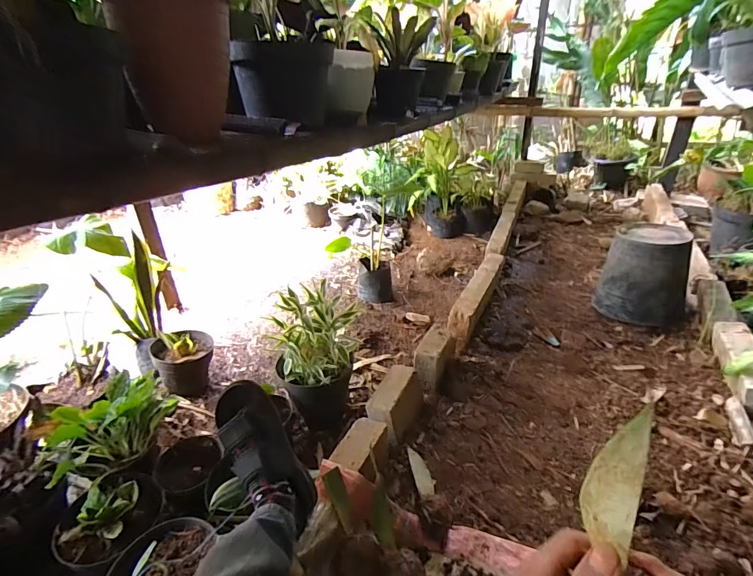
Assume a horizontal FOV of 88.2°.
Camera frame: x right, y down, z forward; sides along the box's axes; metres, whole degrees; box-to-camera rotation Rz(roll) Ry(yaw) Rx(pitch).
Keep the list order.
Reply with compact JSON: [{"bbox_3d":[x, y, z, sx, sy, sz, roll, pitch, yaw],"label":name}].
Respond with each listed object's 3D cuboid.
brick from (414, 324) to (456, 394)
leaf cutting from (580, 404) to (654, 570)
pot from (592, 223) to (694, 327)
[{"bbox_3d":[0.187,0.217,1.222,0.081,0.136,0.191,13,33,28],"label":"brick"},{"bbox_3d":[0.159,0.126,0.262,0.008,0.098,0.034,1,7,-37],"label":"leaf cutting"},{"bbox_3d":[1.057,-0.054,1.520,0.295,0.334,0.287,18,36,34],"label":"pot"}]

